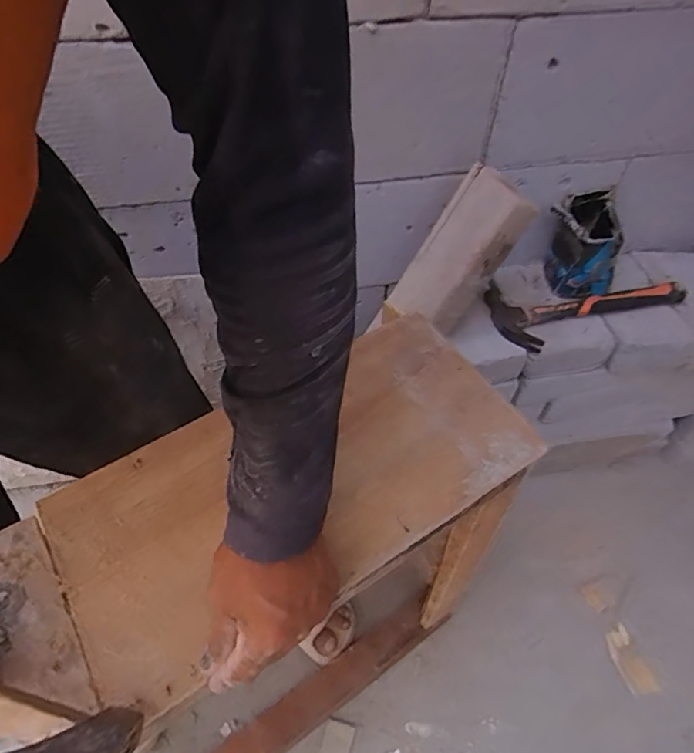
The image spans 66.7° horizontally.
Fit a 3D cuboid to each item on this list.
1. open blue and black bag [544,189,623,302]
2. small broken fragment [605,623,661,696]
[{"bbox_3d":[0.390,-0.206,0.858,0.093,0.129,0.112,-13,54,-10],"label":"open blue and black bag"},{"bbox_3d":[0.508,0.511,0.958,0.056,0.020,0.118,-2,36,-3],"label":"small broken fragment"}]

